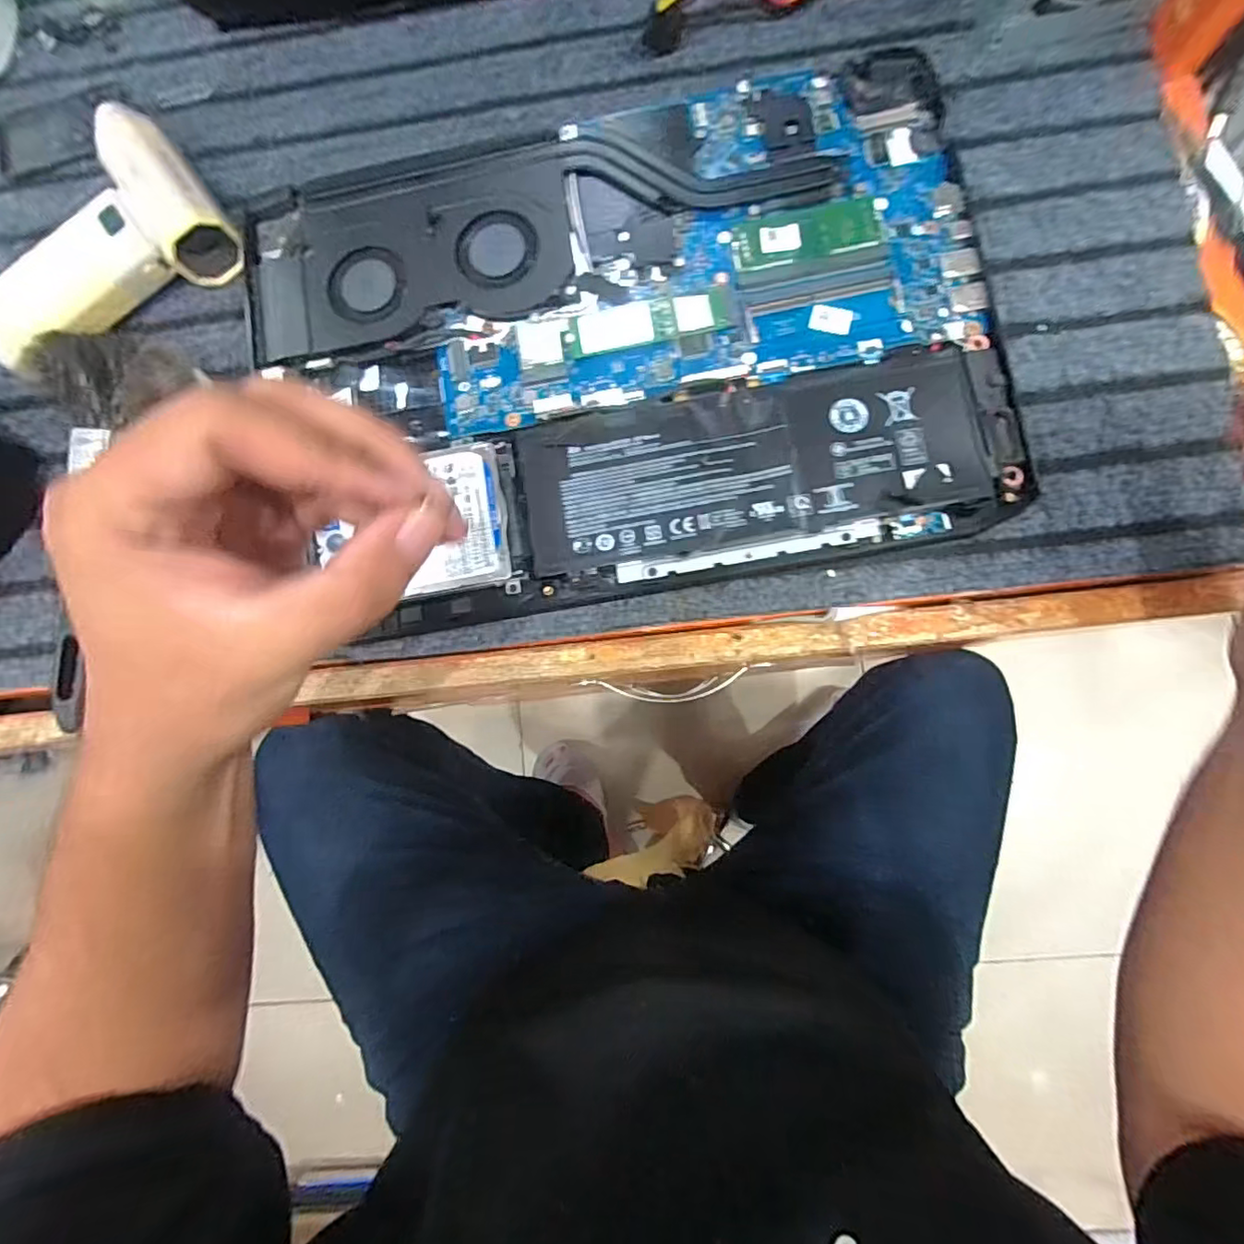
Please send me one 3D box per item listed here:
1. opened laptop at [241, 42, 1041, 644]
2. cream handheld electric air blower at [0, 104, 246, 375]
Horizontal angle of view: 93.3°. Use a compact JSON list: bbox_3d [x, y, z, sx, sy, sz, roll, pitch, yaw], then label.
[{"bbox_3d":[-0.002,-0.138,0.297,0.345,0.025,0.243,-10,83,3],"label":"opened laptop"},{"bbox_3d":[-0.290,-0.203,0.322,0.141,0.036,0.097,-35,82,0],"label":"cream handheld electric air blower"}]

